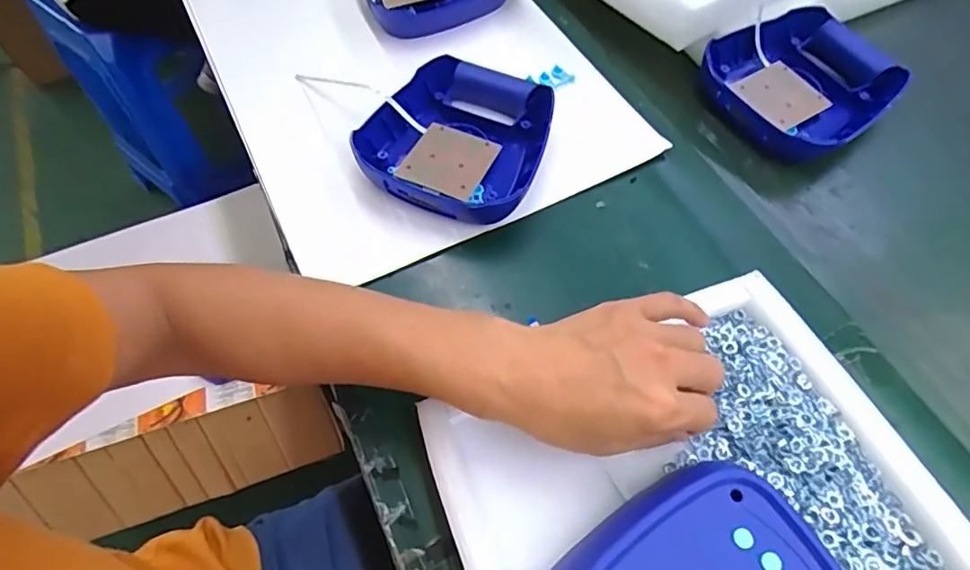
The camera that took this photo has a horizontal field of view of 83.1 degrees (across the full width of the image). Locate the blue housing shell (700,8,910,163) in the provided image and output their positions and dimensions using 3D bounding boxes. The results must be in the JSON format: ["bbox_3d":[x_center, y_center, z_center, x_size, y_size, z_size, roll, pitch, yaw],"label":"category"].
[{"bbox_3d":[0.334,-0.213,0.579,0.168,0.043,0.164,-27,63,-13],"label":"blue housing shell"}]

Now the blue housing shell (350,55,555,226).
[{"bbox_3d":[-0.026,-0.143,0.540,0.169,0.045,0.175,16,62,10],"label":"blue housing shell"}]

